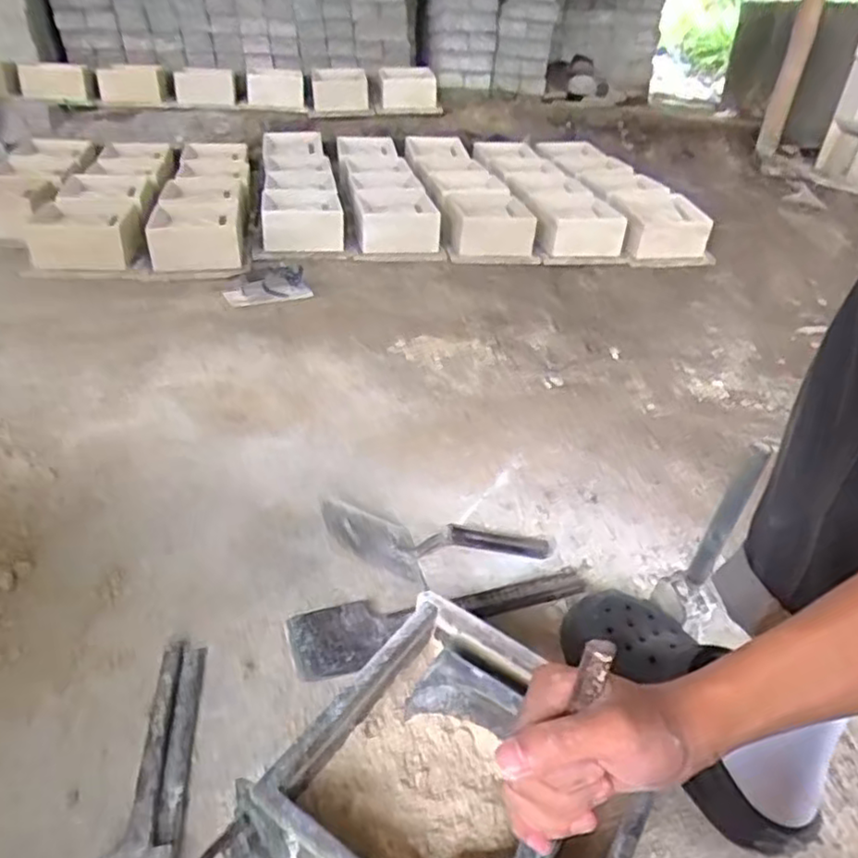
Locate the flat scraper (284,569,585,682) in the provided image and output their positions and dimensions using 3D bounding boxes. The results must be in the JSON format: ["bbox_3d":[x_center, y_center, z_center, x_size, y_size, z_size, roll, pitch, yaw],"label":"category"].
[{"bbox_3d":[0.015,0.196,0.762,0.344,0.024,0.079,-11,38,-25],"label":"flat scraper"}]

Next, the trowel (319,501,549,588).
[{"bbox_3d":[0.014,0.130,0.816,0.279,0.069,0.102,-2,35,-10],"label":"trowel"}]

